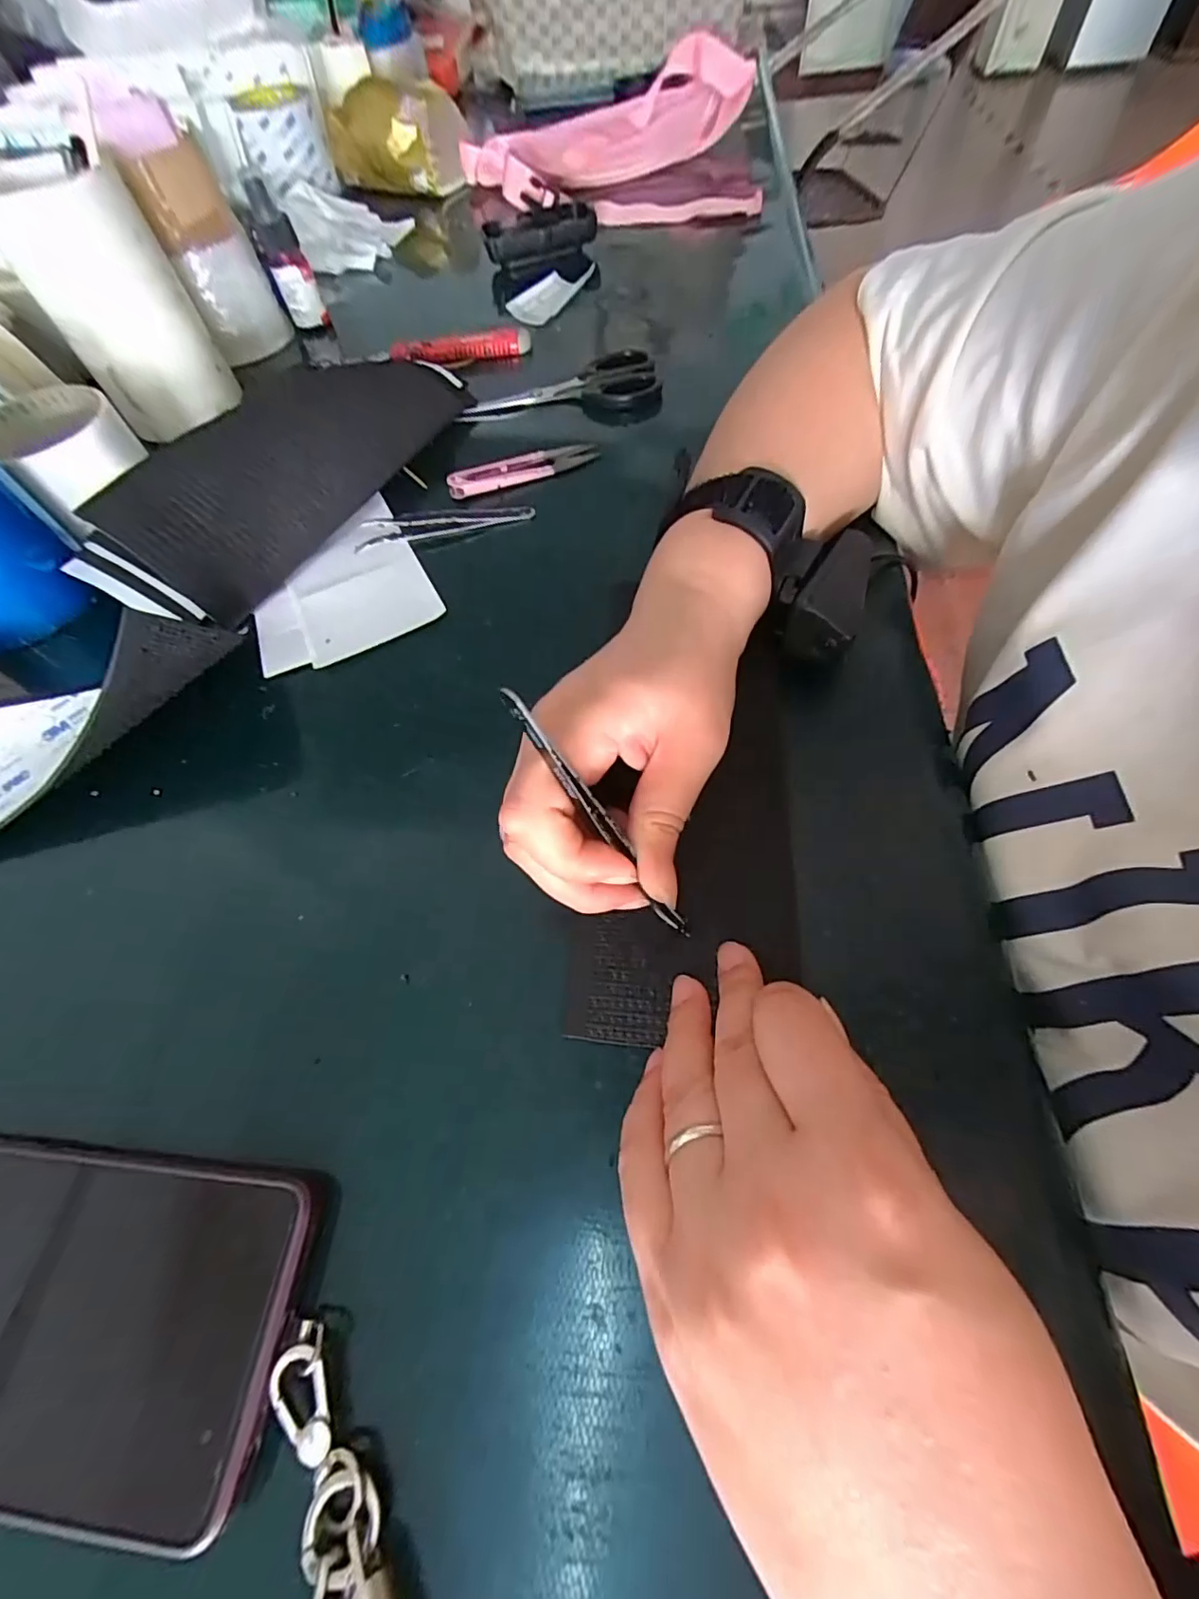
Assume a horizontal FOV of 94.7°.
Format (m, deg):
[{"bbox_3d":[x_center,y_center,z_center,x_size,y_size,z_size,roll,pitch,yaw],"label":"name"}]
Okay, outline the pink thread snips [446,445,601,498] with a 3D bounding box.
[{"bbox_3d":[-0.051,-0.223,0.372,0.103,0.012,0.019,-22,62,-8],"label":"pink thread snips"}]

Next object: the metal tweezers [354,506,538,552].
[{"bbox_3d":[-0.099,-0.178,0.353,0.112,0.010,0.017,-14,61,-3],"label":"metal tweezers"}]

